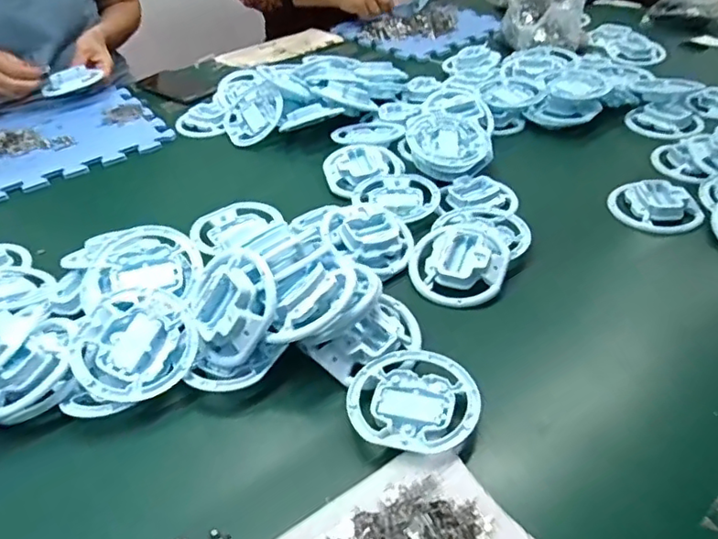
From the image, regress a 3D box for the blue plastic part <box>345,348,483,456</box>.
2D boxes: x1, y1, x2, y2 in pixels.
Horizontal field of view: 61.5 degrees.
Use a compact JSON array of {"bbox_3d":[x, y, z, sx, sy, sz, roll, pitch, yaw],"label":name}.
[{"bbox_3d":[0.044,0.107,0.496,0.105,0.013,0.100,-3,38,2],"label":"blue plastic part"}]

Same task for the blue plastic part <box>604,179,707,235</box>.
[{"bbox_3d":[0.348,-0.074,0.706,0.090,0.025,0.087,0,38,7],"label":"blue plastic part"}]

